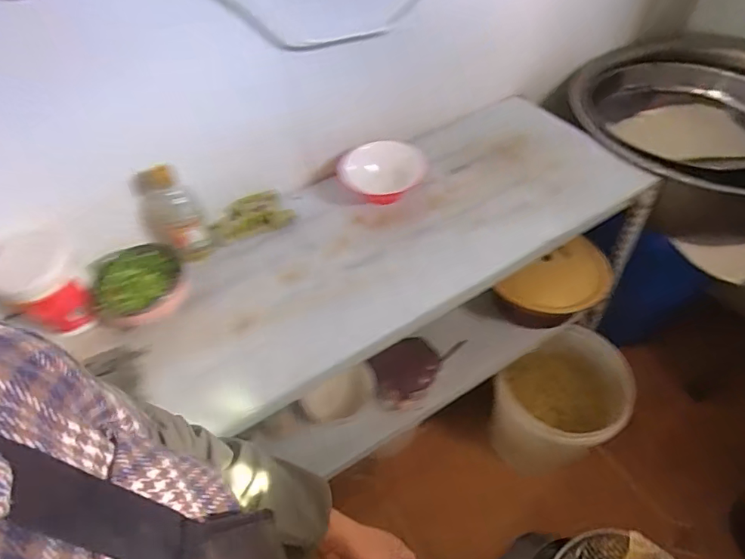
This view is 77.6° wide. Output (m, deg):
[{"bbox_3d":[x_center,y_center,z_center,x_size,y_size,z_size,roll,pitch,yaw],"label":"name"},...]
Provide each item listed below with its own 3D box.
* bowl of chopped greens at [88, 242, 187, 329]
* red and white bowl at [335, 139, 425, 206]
[{"bbox_3d":[-0.391,0.018,0.769,0.140,0.070,0.153,-3,51,4],"label":"bowl of chopped greens"},{"bbox_3d":[0.010,-0.210,0.930,0.164,0.073,0.158,-3,51,4],"label":"red and white bowl"}]

